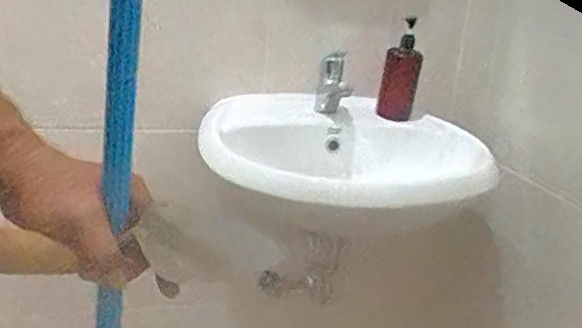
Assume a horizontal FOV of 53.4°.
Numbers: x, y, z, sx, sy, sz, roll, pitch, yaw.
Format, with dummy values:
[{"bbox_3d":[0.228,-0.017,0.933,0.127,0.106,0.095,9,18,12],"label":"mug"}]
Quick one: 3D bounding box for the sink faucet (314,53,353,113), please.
[{"bbox_3d":[0.081,-0.152,1.099,0.061,0.105,0.070,5,19,3],"label":"sink faucet"}]

